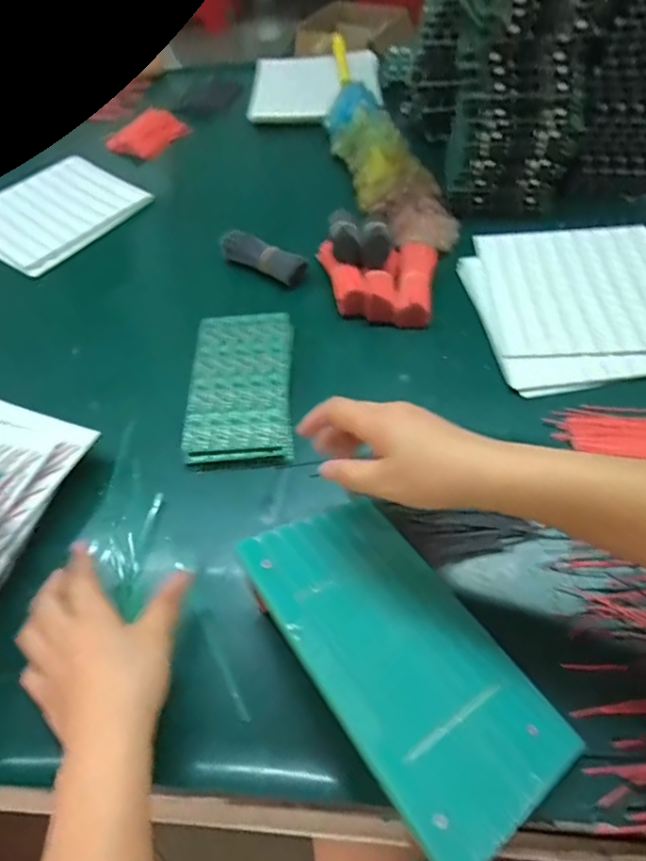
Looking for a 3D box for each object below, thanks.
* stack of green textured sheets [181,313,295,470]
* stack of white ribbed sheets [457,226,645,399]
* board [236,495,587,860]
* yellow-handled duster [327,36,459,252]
[{"bbox_3d":[-0.087,-0.050,0.570,0.106,0.023,0.197,-4,54,2],"label":"stack of green textured sheets"},{"bbox_3d":[0.291,-0.158,0.610,0.221,0.023,0.251,-9,54,-2],"label":"stack of white ribbed sheets"},{"bbox_3d":[0.054,0.148,0.372,0.139,0.009,0.231,-16,50,-37],"label":"board"},{"bbox_3d":[0.062,-0.473,0.831,0.102,0.060,0.584,-13,54,-5],"label":"yellow-handled duster"}]

